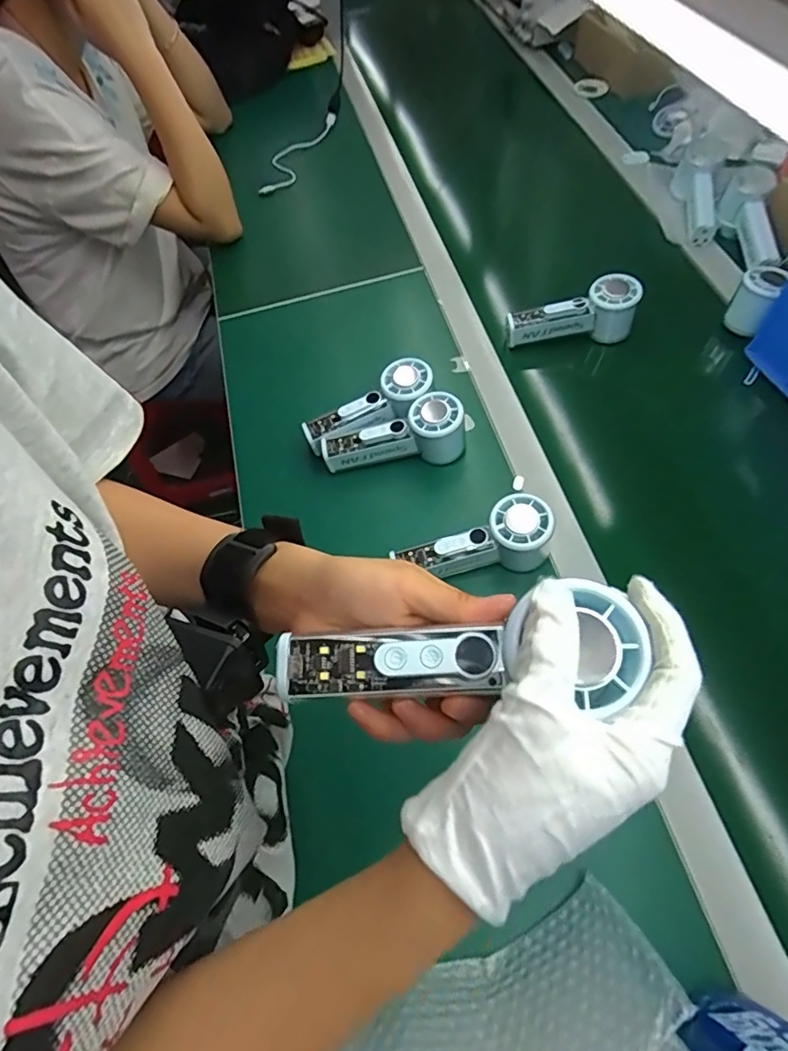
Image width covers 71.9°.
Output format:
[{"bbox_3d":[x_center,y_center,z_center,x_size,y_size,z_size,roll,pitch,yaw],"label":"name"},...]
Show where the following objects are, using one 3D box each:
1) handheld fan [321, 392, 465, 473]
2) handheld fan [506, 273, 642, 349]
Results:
[{"bbox_3d":[0.007,-0.094,0.601,0.148,0.069,0.054,-14,57,11],"label":"handheld fan"},{"bbox_3d":[0.214,-0.260,0.666,0.149,0.067,0.050,-9,58,-3],"label":"handheld fan"}]

